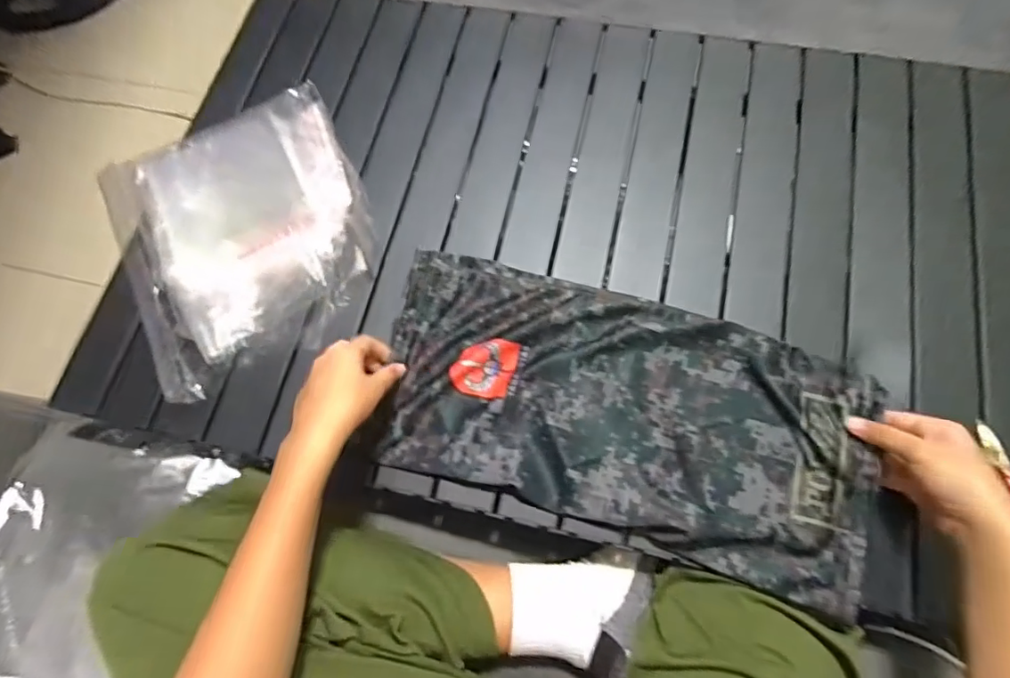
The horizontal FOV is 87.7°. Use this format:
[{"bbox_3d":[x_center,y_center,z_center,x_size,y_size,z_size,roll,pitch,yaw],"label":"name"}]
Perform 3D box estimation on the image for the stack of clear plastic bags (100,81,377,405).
[{"bbox_3d":[-0.284,-0.124,0.566,0.258,0.029,0.300,-26,71,-6],"label":"stack of clear plastic bags"}]

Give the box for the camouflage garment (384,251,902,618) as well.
[{"bbox_3d":[0.100,0.061,0.485,0.441,0.030,0.215,19,72,10],"label":"camouflage garment"}]

